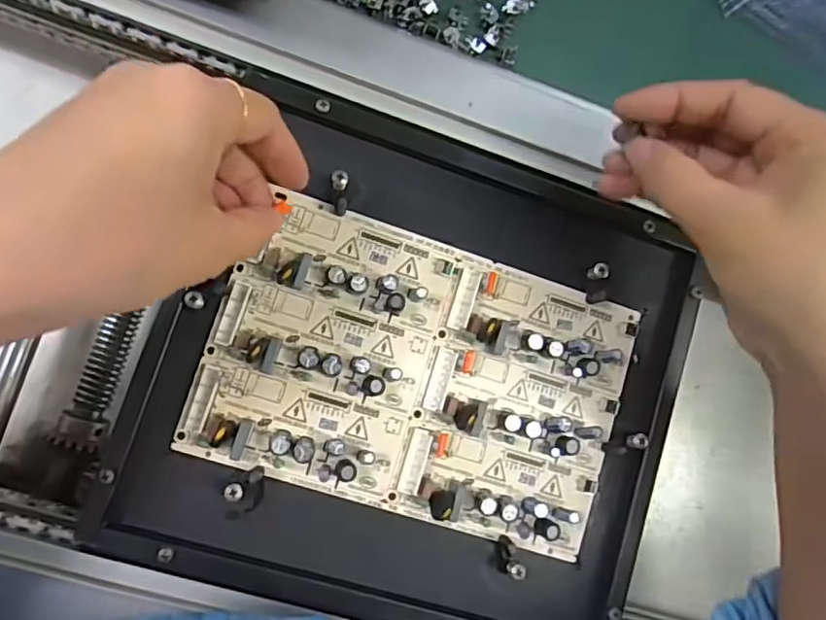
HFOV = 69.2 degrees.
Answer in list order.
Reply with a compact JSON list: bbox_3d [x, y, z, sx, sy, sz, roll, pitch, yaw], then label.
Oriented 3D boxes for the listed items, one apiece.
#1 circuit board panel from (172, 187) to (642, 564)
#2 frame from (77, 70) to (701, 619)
[{"bbox_3d":[0.007,0.033,0.300,0.205,0.024,0.132,19,83,-8],"label":"circuit board panel"},{"bbox_3d":[0.006,0.029,0.303,0.260,0.032,0.243,17,80,-6],"label":"frame"}]

